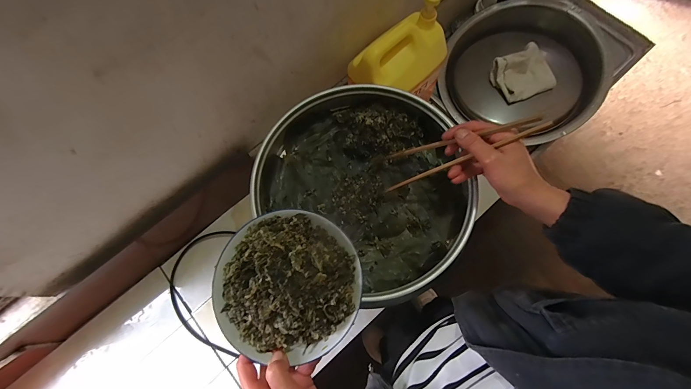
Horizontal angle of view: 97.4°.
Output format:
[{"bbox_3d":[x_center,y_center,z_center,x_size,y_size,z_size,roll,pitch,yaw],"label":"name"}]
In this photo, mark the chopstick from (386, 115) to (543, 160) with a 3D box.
[{"bbox_3d":[0.148,-0.075,0.422,0.212,0.009,0.011,-11,68,39],"label":"chopstick"}]

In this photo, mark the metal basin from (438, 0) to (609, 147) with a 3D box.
[{"bbox_3d":[0.455,-0.319,0.804,0.365,0.154,0.339,-1,73,2],"label":"metal basin"}]

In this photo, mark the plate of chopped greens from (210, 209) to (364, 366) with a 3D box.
[{"bbox_3d":[-0.072,0.101,0.356,0.176,0.061,0.172,-1,73,2],"label":"plate of chopped greens"}]

